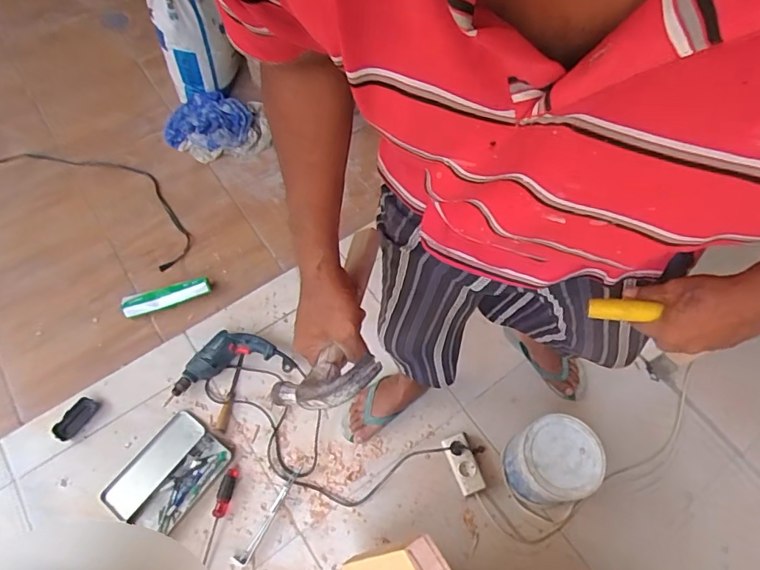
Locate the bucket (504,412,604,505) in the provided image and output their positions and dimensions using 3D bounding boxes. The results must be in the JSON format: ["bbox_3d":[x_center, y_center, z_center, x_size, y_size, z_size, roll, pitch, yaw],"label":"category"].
[{"bbox_3d":[0.390,0.407,1.118,0.176,0.201,0.167,1,61,-2],"label":"bucket"}]

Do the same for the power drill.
[{"bbox_3d":[-0.405,0.193,1.286,0.334,0.067,0.146,-11,62,-8],"label":"power drill"}]

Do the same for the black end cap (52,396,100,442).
[{"bbox_3d":[-0.771,0.340,1.235,0.065,0.022,0.114,32,65,15],"label":"black end cap"}]

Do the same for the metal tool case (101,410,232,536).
[{"bbox_3d":[-0.513,0.455,1.172,0.189,0.033,0.255,32,67,15],"label":"metal tool case"}]

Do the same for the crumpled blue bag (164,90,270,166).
[{"bbox_3d":[-0.581,-0.567,1.700,0.345,0.082,0.277,-12,63,-6],"label":"crumpled blue bag"}]

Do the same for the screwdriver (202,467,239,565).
[{"bbox_3d":[-0.375,0.534,1.137,0.035,0.026,0.202,8,63,4],"label":"screwdriver"}]

